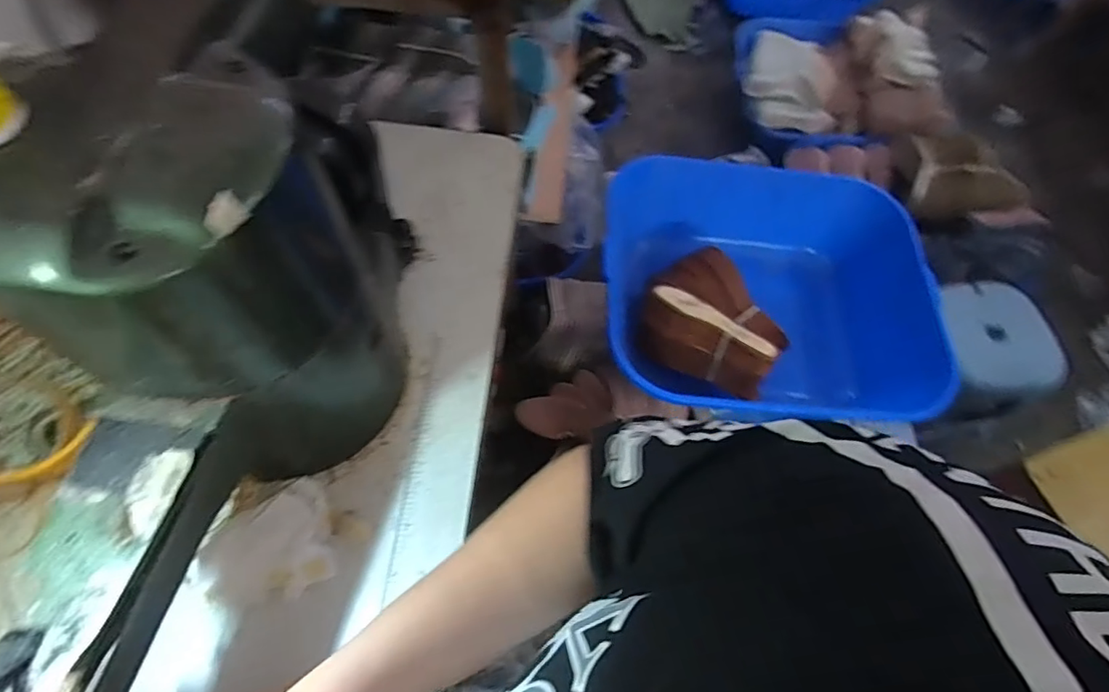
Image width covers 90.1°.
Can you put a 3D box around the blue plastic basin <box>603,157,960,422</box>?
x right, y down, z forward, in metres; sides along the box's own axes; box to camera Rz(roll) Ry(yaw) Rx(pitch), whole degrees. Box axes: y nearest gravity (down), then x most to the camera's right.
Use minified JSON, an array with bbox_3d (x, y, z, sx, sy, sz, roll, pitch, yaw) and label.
[{"bbox_3d":[0.396,-0.115,1.142,0.615,0.256,0.518,1,63,-1],"label":"blue plastic basin"}]

